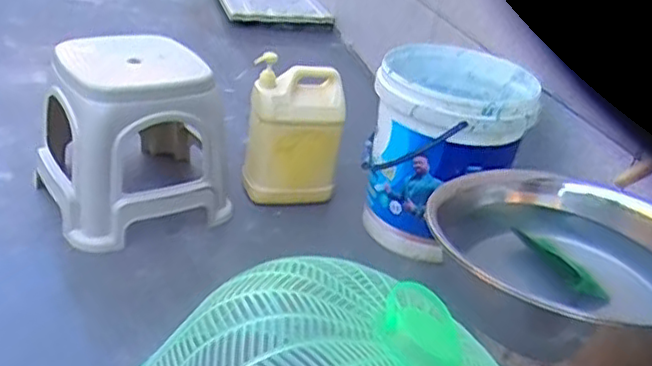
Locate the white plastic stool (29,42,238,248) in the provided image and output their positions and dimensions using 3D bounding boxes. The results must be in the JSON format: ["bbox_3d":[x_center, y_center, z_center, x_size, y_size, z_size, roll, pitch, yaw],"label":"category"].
[{"bbox_3d":[-0.377,-0.095,1.282,0.310,0.300,0.273,-13,36,-33],"label":"white plastic stool"}]

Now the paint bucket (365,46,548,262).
[{"bbox_3d":[0.239,-0.067,1.348,0.291,0.325,0.320,6,30,-4],"label":"paint bucket"}]

